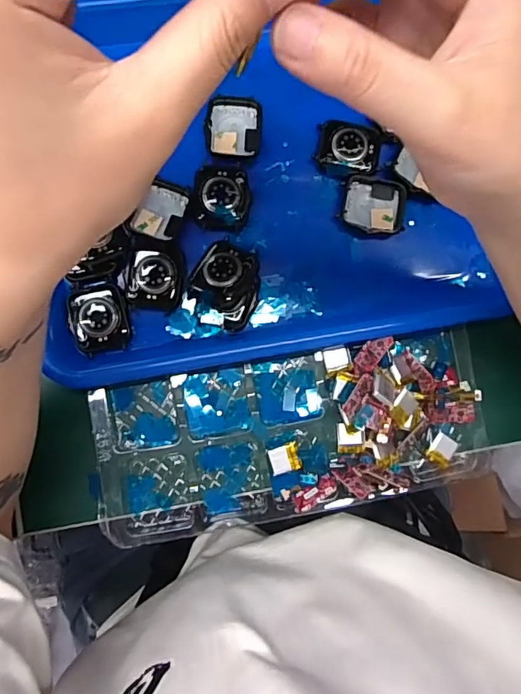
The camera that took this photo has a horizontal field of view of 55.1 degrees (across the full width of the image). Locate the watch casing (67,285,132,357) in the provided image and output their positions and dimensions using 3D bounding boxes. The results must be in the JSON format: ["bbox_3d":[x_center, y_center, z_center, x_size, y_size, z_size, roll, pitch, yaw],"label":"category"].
[{"bbox_3d":[-0.105,-0.018,0.325,0.037,0.008,0.042,-10,85,-5],"label":"watch casing"}]

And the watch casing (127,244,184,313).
[{"bbox_3d":[-0.069,-0.046,0.327,0.035,0.005,0.041,5,84,-4],"label":"watch casing"}]

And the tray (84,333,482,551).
[{"bbox_3d":[0.022,0.059,0.337,0.260,0.034,0.103,-10,85,-5],"label":"tray"}]

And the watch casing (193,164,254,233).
[{"bbox_3d":[-0.025,-0.101,0.335,0.037,0.008,0.045,-4,84,-4],"label":"watch casing"}]

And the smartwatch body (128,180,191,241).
[{"bbox_3d":[-0.067,-0.091,0.332,0.030,0.007,0.040,23,83,-1],"label":"smartwatch body"}]

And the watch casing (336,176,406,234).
[{"bbox_3d":[0.078,-0.098,0.347,0.045,0.008,0.039,4,84,-4],"label":"watch casing"}]

